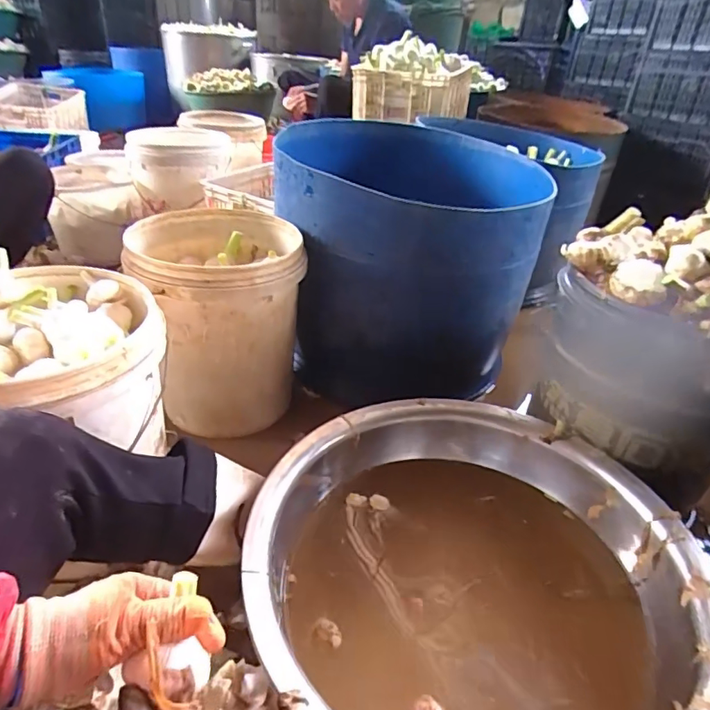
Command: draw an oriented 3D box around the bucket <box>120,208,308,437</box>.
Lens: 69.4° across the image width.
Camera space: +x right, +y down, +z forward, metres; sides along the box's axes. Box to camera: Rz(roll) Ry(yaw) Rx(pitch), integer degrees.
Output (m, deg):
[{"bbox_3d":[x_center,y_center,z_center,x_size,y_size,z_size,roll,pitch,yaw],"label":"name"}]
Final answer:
[{"bbox_3d":[-0.263,-0.068,1.039,0.289,0.368,0.317,-5,34,-13],"label":"bucket"}]

